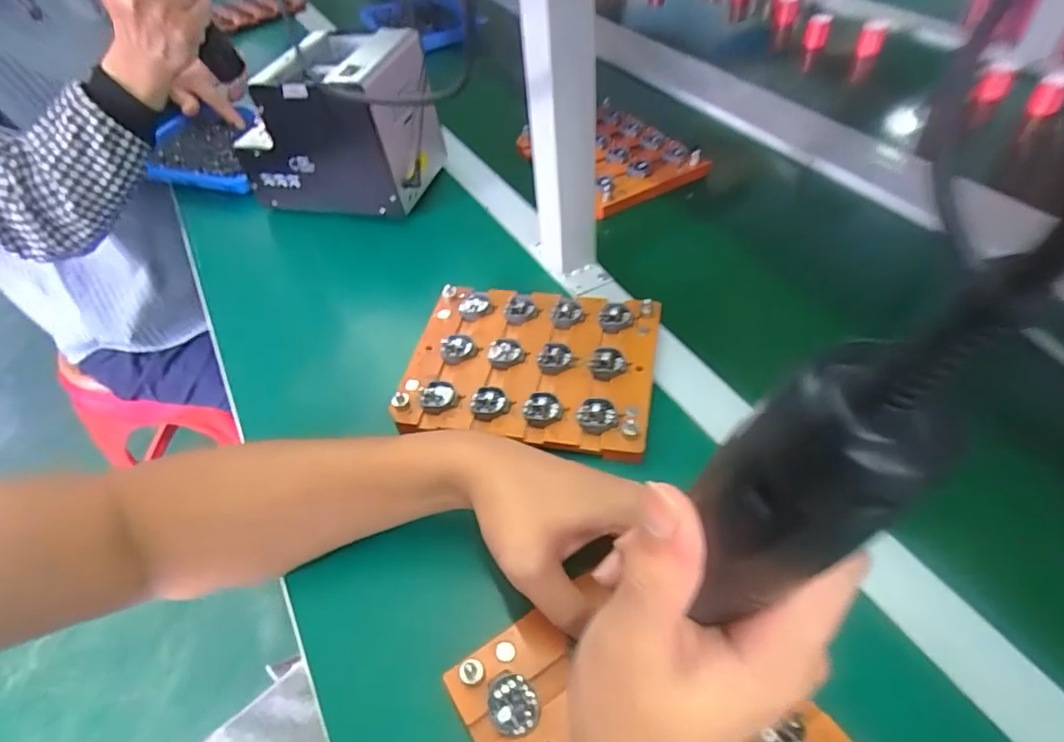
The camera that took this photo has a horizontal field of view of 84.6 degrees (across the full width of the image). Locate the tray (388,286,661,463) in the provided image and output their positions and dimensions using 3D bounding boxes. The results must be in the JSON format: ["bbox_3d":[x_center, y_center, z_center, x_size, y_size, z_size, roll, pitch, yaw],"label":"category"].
[{"bbox_3d":[-0.003,-0.003,0.456,0.187,0.030,0.145,7,49,12],"label":"tray"}]

